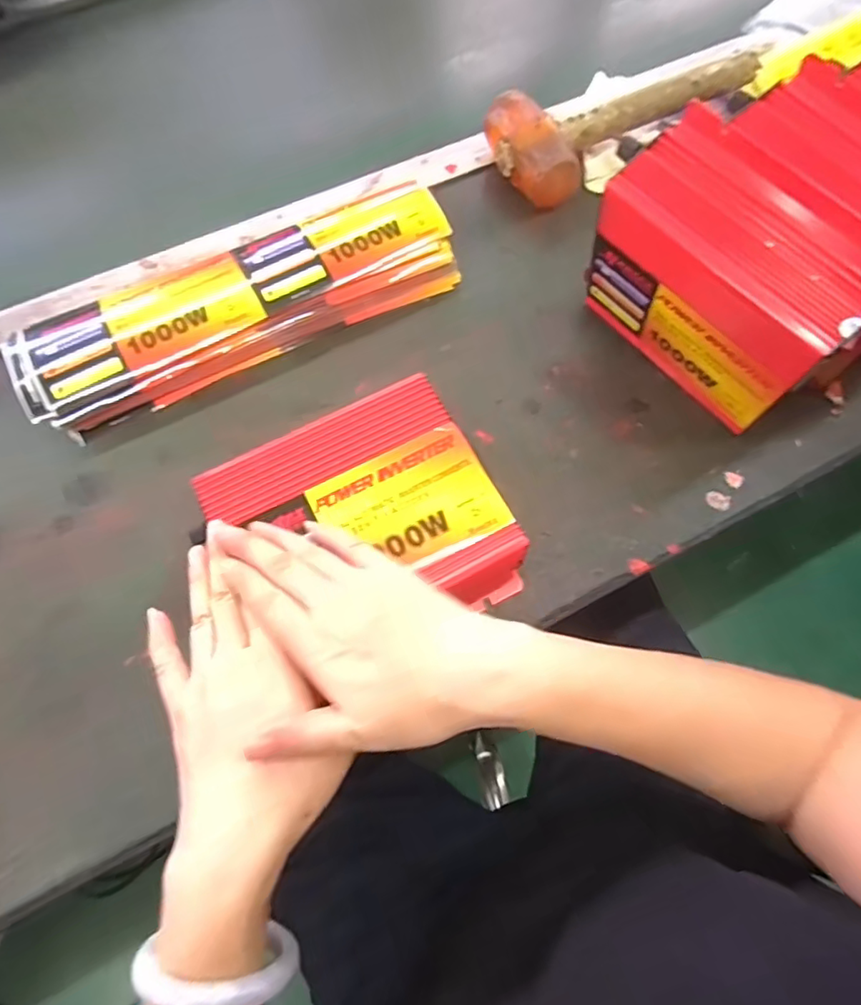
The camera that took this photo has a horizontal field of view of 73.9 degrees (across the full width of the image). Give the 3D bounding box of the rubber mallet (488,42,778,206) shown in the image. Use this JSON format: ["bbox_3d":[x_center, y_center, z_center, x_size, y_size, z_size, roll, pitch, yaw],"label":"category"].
[{"bbox_3d":[0.181,-0.367,0.547,0.270,0.077,0.112,-30,72,-11],"label":"rubber mallet"}]

